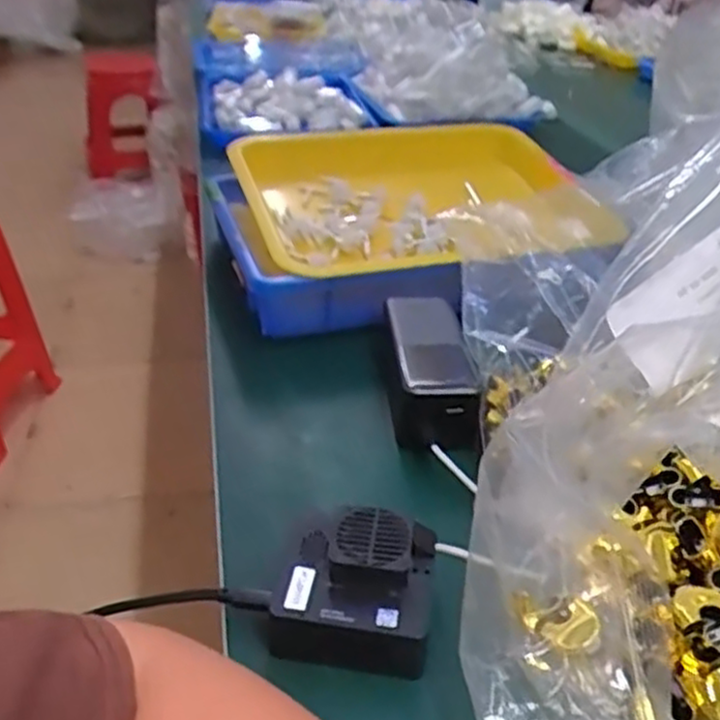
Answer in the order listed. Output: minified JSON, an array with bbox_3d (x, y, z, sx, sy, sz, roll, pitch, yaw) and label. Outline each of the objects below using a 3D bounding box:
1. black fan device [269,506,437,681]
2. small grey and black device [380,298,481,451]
[{"bbox_3d":[-0.002,0.118,0.374,0.076,0.050,0.070,7,34,7],"label":"black fan device"},{"bbox_3d":[0.047,0.007,0.538,0.055,0.058,0.146,-1,34,-5],"label":"small grey and black device"}]

